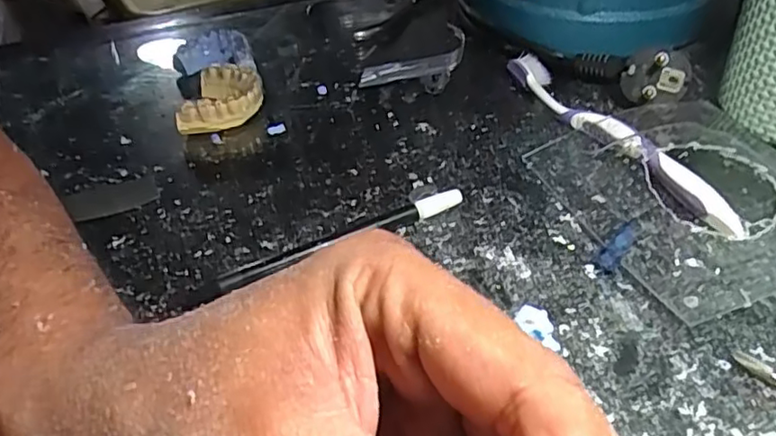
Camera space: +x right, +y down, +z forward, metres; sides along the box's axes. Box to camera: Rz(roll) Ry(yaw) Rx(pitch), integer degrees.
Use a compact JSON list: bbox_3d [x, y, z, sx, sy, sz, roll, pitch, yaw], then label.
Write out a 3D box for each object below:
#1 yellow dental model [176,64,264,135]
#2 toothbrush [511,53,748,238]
[{"bbox_3d":[-0.099,-0.072,0.376,0.045,0.021,0.054,1,41,5],"label":"yellow dental model"},{"bbox_3d":[0.120,-0.047,0.338,0.022,0.011,0.181,-18,43,-17],"label":"toothbrush"}]

